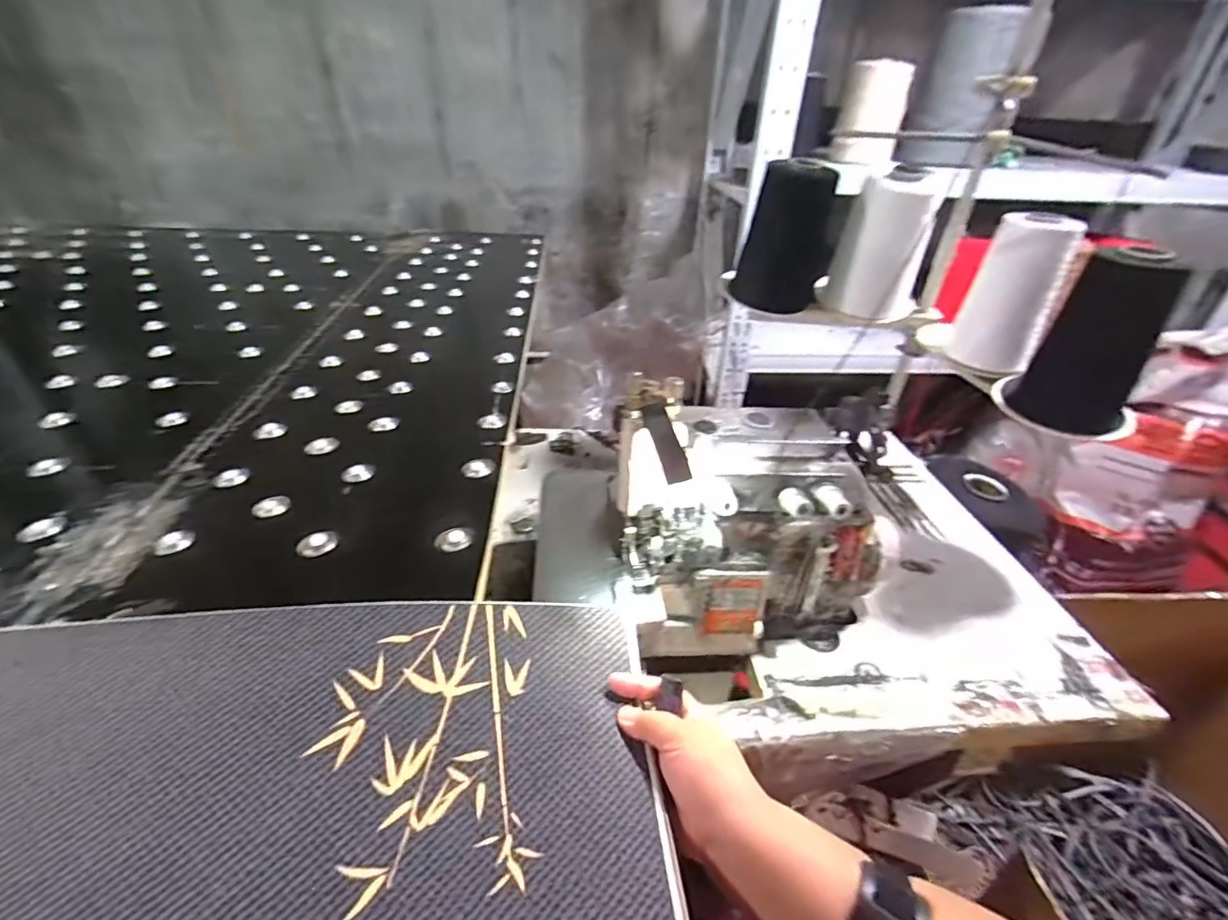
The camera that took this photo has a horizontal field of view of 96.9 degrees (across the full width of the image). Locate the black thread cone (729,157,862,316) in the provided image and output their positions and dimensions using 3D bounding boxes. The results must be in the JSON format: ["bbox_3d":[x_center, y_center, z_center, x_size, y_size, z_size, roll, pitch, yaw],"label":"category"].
[{"bbox_3d":[0.228,-0.279,0.676,0.095,0.164,0.095,31,43,34],"label":"black thread cone"}]

